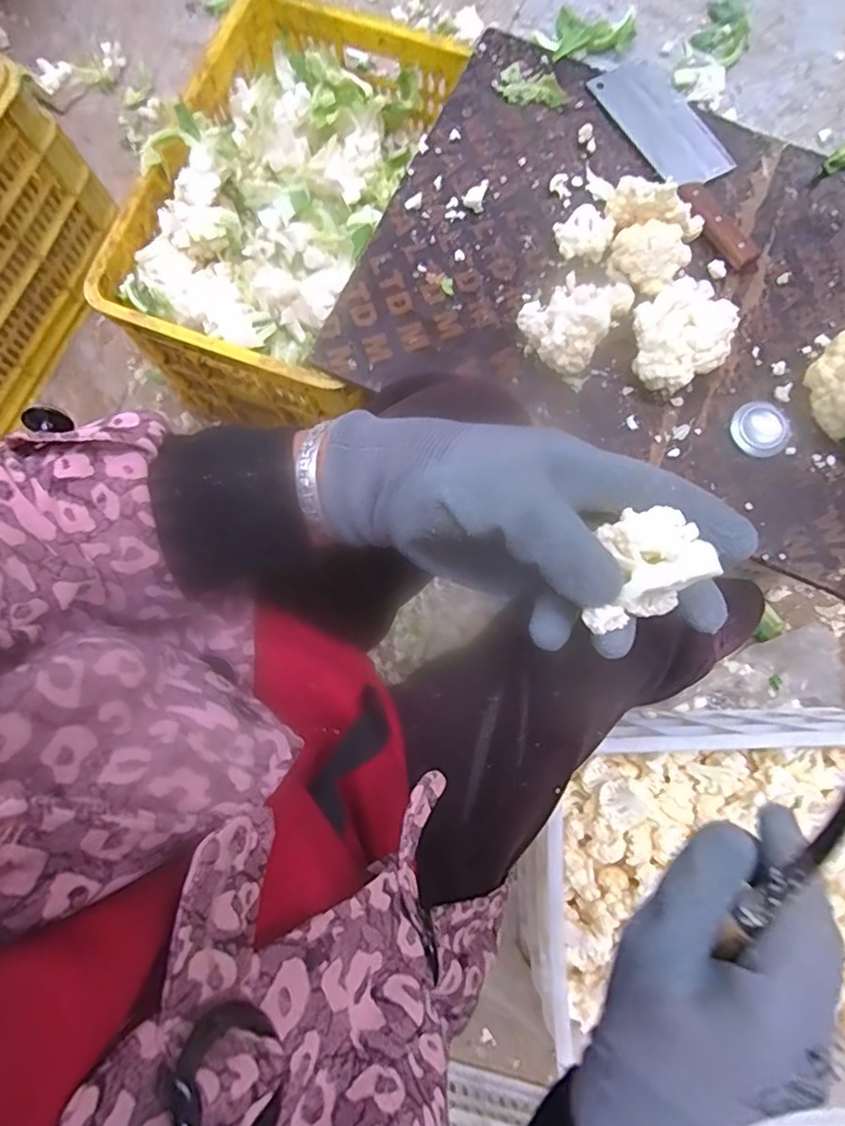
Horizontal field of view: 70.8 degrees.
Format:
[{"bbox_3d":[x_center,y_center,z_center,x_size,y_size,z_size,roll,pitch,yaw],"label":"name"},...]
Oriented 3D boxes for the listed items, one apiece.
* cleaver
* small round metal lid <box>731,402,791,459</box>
[{"bbox_3d":[0.323,-0.496,0.720,0.106,0.033,0.312,-26,80,-5],"label":"cleaver"},{"bbox_3d":[0.381,-0.151,0.665,0.063,0.018,0.061,0,79,0],"label":"small round metal lid"}]

